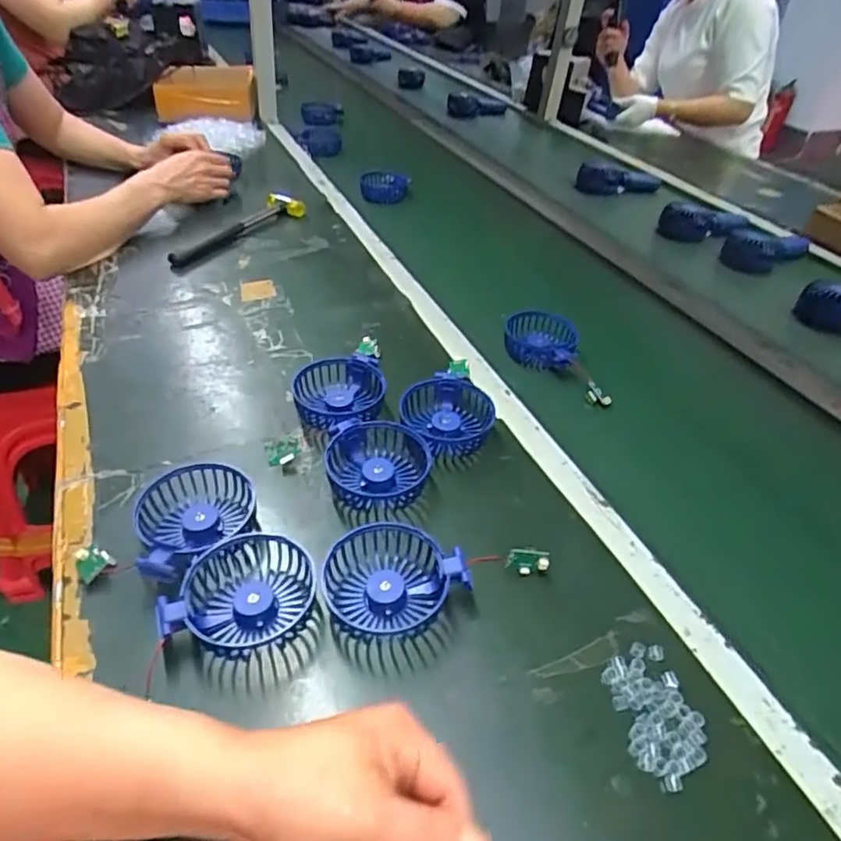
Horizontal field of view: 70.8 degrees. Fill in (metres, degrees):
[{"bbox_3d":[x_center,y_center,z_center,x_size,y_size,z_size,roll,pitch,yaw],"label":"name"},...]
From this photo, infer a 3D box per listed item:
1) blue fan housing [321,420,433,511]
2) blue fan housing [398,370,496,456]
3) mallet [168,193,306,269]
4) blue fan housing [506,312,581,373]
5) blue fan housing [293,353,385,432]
[{"bbox_3d":[-0.037,0.040,0.521,0.090,0.029,0.084,2,41,-3],"label":"blue fan housing"},{"bbox_3d":[0.025,-0.003,0.575,0.090,0.034,0.090,2,41,-4],"label":"blue fan housing"},{"bbox_3d":[-0.277,-0.286,0.878,0.056,0.035,0.239,29,46,25],"label":"mallet"},{"bbox_3d":[0.150,-0.096,0.734,0.091,0.041,0.092,3,41,-2],"label":"blue fan housing"},{"bbox_3d":[-0.080,-0.021,0.588,0.089,0.036,0.094,-4,42,-11],"label":"blue fan housing"}]

